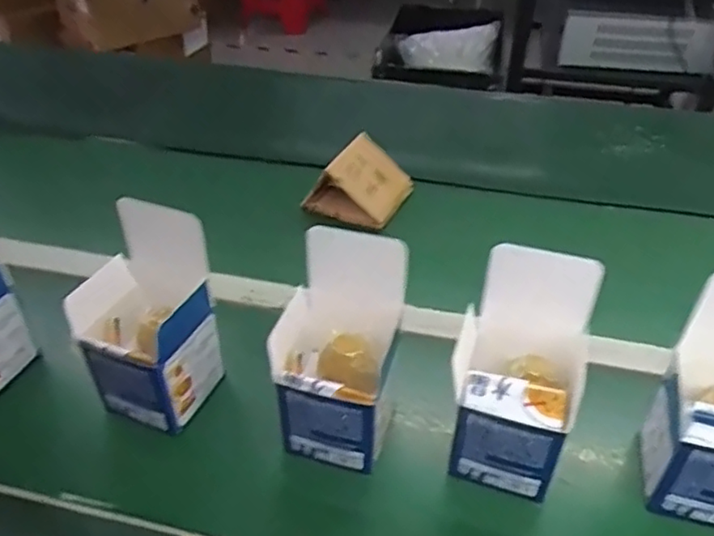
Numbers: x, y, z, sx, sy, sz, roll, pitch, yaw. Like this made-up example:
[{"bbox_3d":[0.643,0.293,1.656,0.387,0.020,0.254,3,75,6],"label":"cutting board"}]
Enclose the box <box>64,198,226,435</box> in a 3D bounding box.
[{"bbox_3d":[-0.183,0.039,0.530,0.095,0.176,0.092,15,42,17],"label":"box"}]

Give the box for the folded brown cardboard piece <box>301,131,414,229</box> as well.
[{"bbox_3d":[0.004,-0.117,0.817,0.101,0.079,0.107,19,43,22],"label":"folded brown cardboard piece"}]

